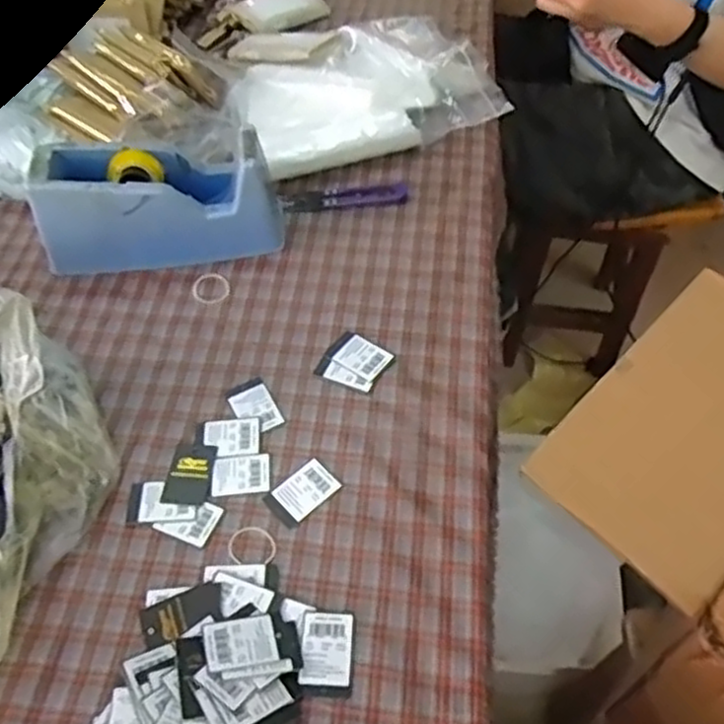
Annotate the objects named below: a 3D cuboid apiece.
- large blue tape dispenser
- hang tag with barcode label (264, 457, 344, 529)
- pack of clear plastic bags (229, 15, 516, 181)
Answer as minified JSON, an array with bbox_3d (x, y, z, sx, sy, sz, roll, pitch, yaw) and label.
[{"bbox_3d":[-0.175,-0.141,0.647,0.202,0.091,0.082,-7,53,-5],"label":"large blue tape dispenser"},{"bbox_3d":[-0.041,0.091,0.517,0.048,0.004,0.032,-35,60,-23],"label":"hang tag with barcode label"},{"bbox_3d":[0.005,-0.300,0.777,0.277,0.043,0.215,-18,55,-13],"label":"pack of clear plastic bags"}]

